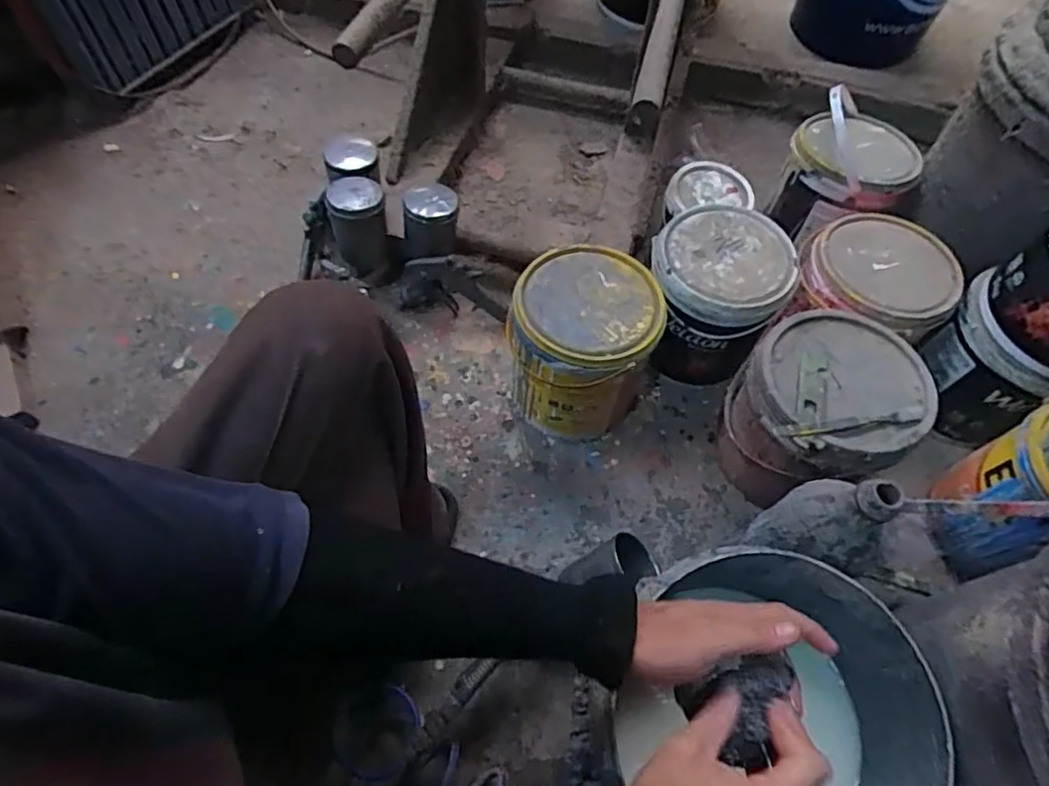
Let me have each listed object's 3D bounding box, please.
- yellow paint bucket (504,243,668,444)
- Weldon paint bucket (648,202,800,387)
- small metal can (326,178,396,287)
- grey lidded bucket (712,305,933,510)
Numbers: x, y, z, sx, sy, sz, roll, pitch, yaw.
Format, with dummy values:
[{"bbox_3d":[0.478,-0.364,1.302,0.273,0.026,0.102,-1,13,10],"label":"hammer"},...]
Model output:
[{"bbox_3d":[0.075,-0.062,0.802,0.164,0.207,0.179,0,60,0],"label":"yellow paint bucket"},{"bbox_3d":[0.253,-0.130,0.844,0.169,0.158,0.176,0,60,0],"label":"Weldon paint bucket"},{"bbox_3d":[-0.230,-0.224,0.894,0.077,0.169,0.071,0,60,0],"label":"small metal can"},{"bbox_3d":[0.348,0.027,0.757,0.197,0.211,0.184,0,60,0],"label":"grey lidded bucket"}]

